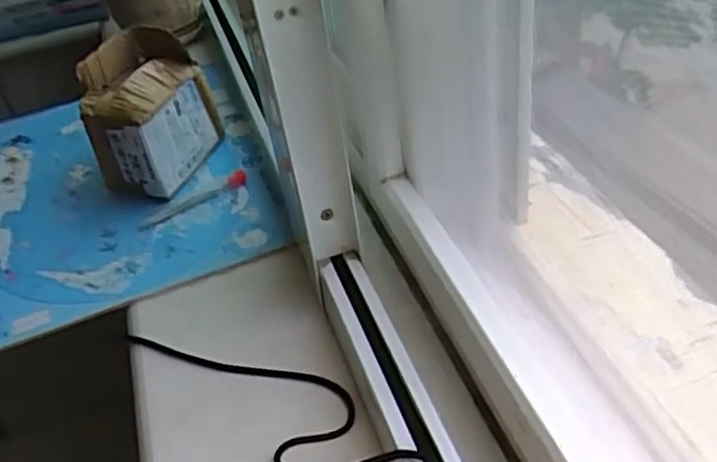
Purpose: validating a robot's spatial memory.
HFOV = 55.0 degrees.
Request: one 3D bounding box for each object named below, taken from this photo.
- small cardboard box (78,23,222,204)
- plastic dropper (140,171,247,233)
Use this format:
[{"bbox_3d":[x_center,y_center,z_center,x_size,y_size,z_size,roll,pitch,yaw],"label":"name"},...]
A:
[{"bbox_3d":[-0.208,-0.115,0.678,0.090,0.130,0.119,6,42,19],"label":"small cardboard box"},{"bbox_3d":[-0.156,-0.029,0.655,0.111,0.011,0.018,-27,44,-23],"label":"plastic dropper"}]

